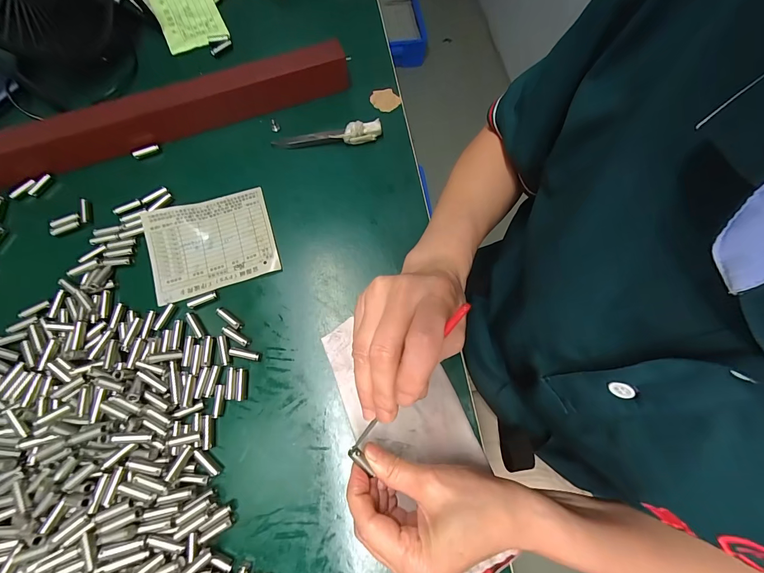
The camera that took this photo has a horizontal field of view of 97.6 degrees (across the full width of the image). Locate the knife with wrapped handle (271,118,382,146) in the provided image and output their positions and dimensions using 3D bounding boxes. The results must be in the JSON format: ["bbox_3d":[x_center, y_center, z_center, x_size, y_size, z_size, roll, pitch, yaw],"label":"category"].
[{"bbox_3d":[-0.053,-0.147,0.330,0.105,0.018,0.014,-11,73,-6],"label":"knife with wrapped handle"}]

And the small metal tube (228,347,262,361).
[{"bbox_3d":[-0.113,0.055,0.275,0.026,0.004,0.007,11,72,2],"label":"small metal tube"}]

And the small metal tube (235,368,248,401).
[{"bbox_3d":[-0.112,0.078,0.268,0.008,0.005,0.025,-3,72,-3],"label":"small metal tube"}]

